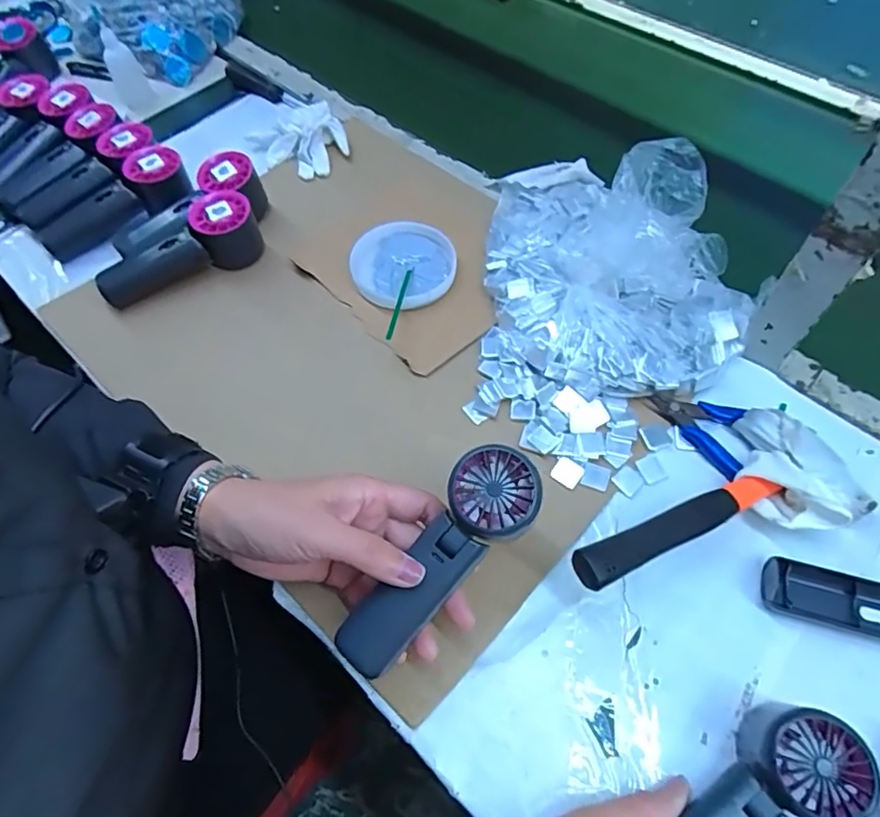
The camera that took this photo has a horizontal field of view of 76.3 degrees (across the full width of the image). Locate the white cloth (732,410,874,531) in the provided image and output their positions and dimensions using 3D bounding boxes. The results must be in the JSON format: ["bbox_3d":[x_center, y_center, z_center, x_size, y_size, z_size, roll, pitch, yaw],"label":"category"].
[{"bbox_3d":[0.269,0.049,0.413,0.091,0.044,0.090,17,59,10],"label":"white cloth"}]

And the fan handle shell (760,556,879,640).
[{"bbox_3d":[0.274,0.131,0.381,0.104,0.013,0.036,14,59,8],"label":"fan handle shell"}]

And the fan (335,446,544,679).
[{"bbox_3d":[0.002,0.089,0.331,0.049,0.027,0.150,37,82,20],"label":"fan"}]

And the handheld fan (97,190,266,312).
[{"bbox_3d":[-0.254,-0.158,0.540,0.153,0.057,0.065,-26,62,-16],"label":"handheld fan"}]

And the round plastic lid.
[{"bbox_3d":[-0.035,-0.137,0.545,0.098,0.022,0.100,0,58,0],"label":"round plastic lid"}]

